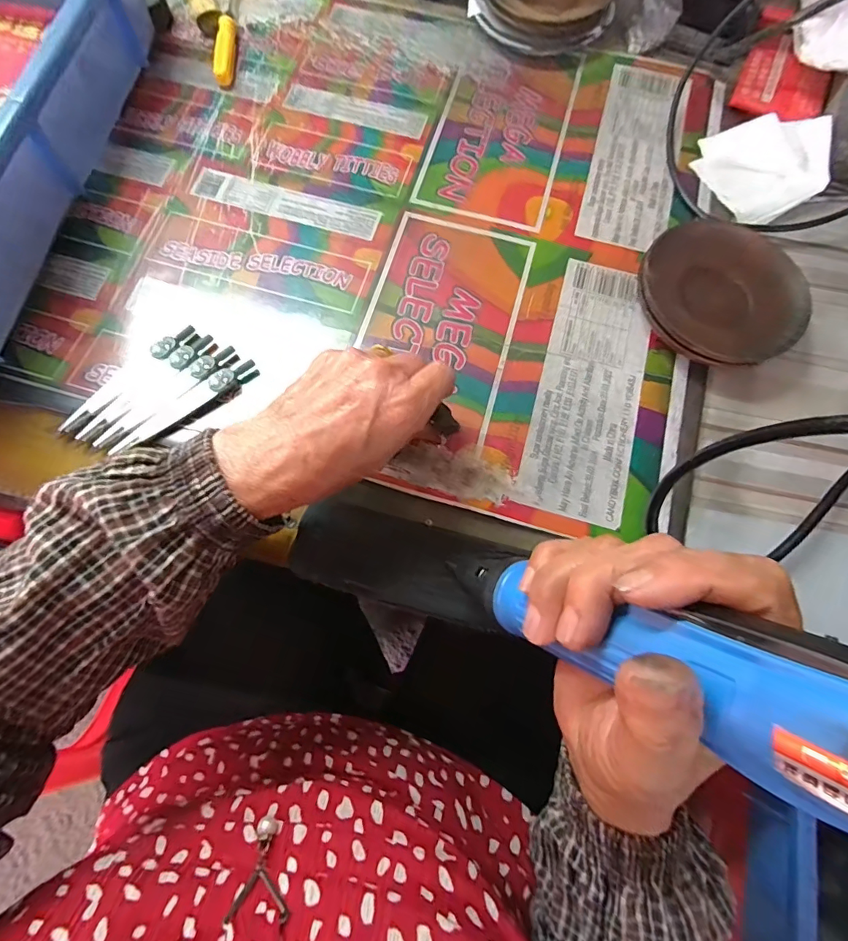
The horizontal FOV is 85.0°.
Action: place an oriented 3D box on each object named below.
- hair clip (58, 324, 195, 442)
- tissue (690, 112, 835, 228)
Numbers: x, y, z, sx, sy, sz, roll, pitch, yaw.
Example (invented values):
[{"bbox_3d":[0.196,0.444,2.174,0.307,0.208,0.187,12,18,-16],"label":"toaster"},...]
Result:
[{"bbox_3d":[-0.204,-0.063,0.317,0.018,0.006,0.109,40,76,10],"label":"hair clip"},{"bbox_3d":[0.280,-0.254,0.377,0.089,0.027,0.088,-22,75,-8],"label":"tissue"}]

